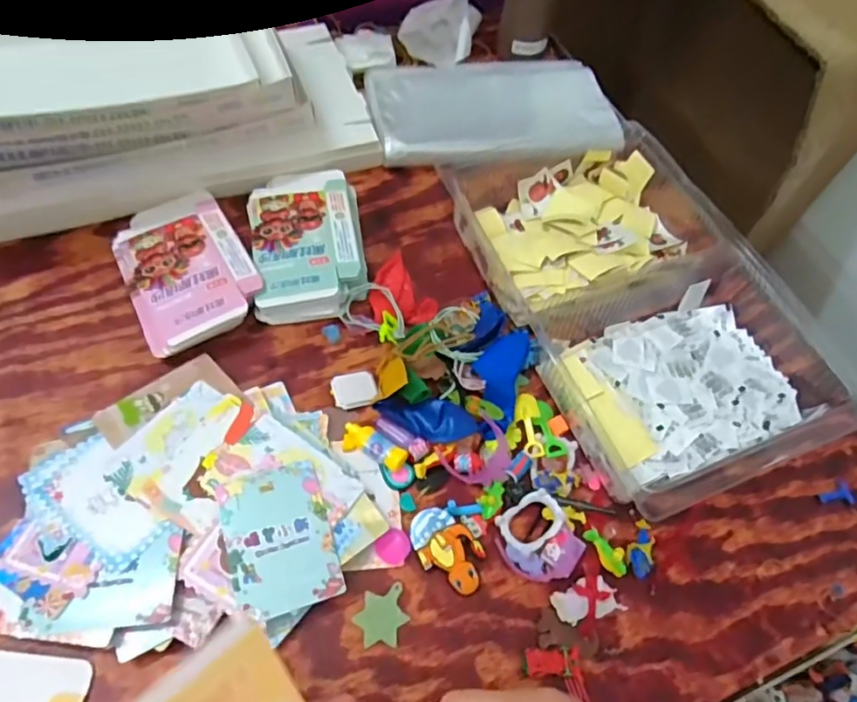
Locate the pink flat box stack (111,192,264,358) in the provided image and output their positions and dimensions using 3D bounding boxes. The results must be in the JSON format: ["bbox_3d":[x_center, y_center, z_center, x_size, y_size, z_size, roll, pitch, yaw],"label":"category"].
[{"bbox_3d":[-0.193,-0.067,0.462,0.093,0.018,0.150,-23,64,-17],"label":"pink flat box stack"}]

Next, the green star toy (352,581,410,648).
[{"bbox_3d":[-0.028,0.162,0.352,0.031,0.004,0.032,-11,61,-11],"label":"green star toy"}]

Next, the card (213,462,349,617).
[{"bbox_3d":[-0.092,0.114,0.356,0.062,0.004,0.086,-13,64,-18],"label":"card"}]

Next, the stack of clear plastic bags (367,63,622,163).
[{"bbox_3d":[0.064,-0.255,0.613,0.255,0.039,0.167,-7,57,-16],"label":"stack of clear plastic bags"}]

